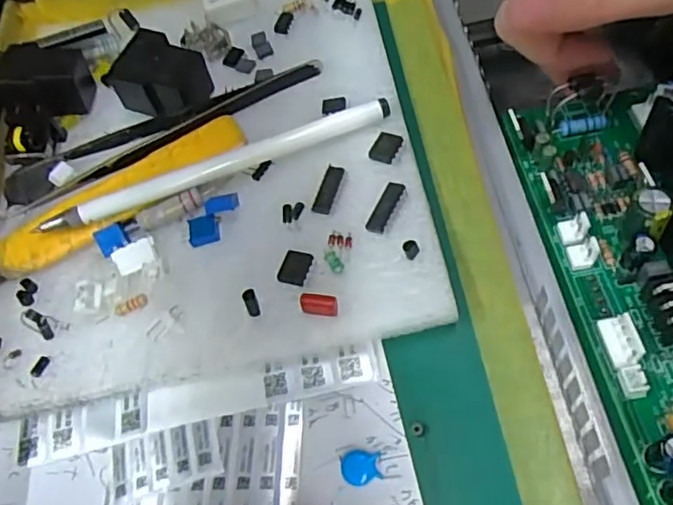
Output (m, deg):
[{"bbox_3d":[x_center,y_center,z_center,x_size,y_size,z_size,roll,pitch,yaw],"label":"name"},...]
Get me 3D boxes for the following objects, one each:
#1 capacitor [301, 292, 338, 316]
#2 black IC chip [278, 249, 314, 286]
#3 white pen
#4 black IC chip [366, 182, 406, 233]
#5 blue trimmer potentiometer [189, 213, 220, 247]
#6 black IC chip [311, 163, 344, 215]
[{"bbox_3d":[-0.005,0.016,0.182,0.011,0.007,0.004,2,58,13],"label":"capacitor"},{"bbox_3d":[-0.013,0.005,0.194,0.009,0.004,0.011,12,61,18],"label":"black IC chip"},{"bbox_3d":[-0.043,-0.030,0.215,0.128,0.012,0.006,-21,56,-2],"label":"white pen"},{"bbox_3d":[0.016,-0.015,0.199,0.007,0.007,0.019,20,64,22],"label":"black IC chip"},{"bbox_3d":[-0.046,-0.008,0.208,0.010,0.004,0.010,-17,56,0],"label":"blue trimmer potentiometer"},{"bbox_3d":[-0.003,-0.023,0.209,0.007,0.004,0.020,10,60,18],"label":"black IC chip"}]

